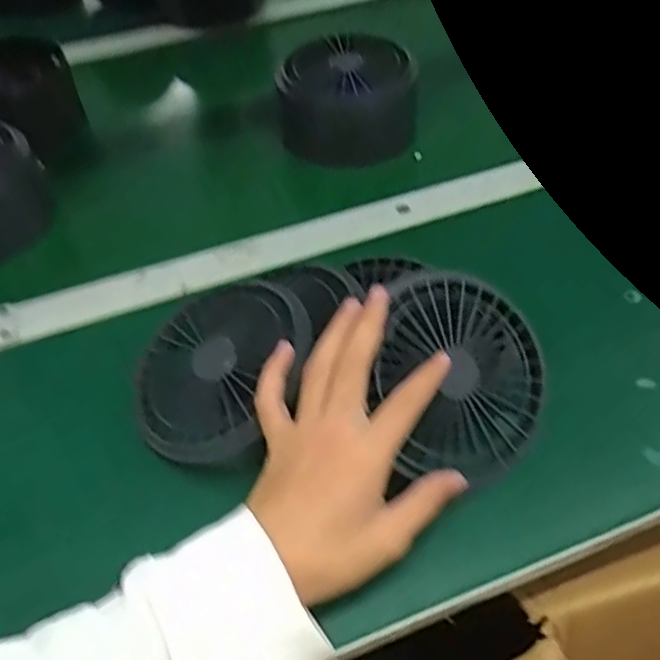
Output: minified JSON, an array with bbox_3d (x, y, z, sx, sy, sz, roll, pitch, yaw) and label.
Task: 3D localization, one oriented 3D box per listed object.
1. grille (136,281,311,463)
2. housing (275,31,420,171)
[{"bbox_3d":[-0.076,0.027,0.436,0.136,0.023,0.116,-22,53,19],"label":"grille"},{"bbox_3d":[0.020,-0.236,0.659,0.116,0.075,0.106,-28,54,-20],"label":"housing"}]

